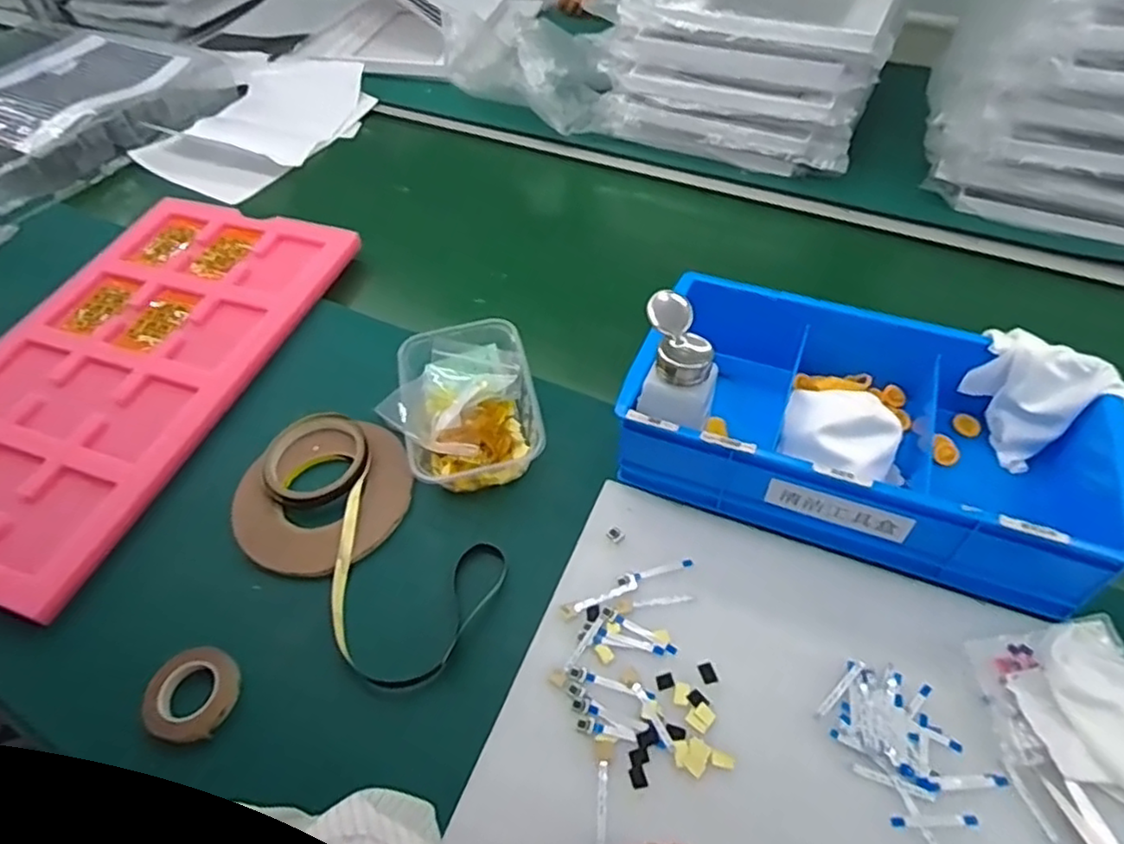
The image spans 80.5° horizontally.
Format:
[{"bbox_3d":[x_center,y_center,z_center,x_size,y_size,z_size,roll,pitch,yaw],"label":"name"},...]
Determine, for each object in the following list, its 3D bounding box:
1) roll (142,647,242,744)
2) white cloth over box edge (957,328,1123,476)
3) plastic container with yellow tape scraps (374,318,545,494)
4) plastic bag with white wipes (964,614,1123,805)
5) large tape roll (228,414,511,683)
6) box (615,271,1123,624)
[{"bbox_3d":[-0.269,0.201,0.488,0.063,0.024,0.063,-2,51,3],"label":"roll"},{"bbox_3d":[0.393,-0.021,0.554,0.073,0.081,0.098,-21,53,-12],"label":"white cloth over box edge"},{"bbox_3d":[-0.092,-0.016,0.613,0.130,0.052,0.163,-12,52,-5],"label":"plastic container with yellow tape scraps"},{"bbox_3d":[0.330,0.187,0.419,0.114,0.019,0.115,-10,52,-3],"label":"plastic bag with white wipes"},{"bbox_3d":[-0.169,0.094,0.556,0.146,0.031,0.265,-37,58,-23],"label":"large tape roll"},{"bbox_3d":[0.243,-0.005,0.540,0.347,0.094,0.215,18,55,18],"label":"box"}]

